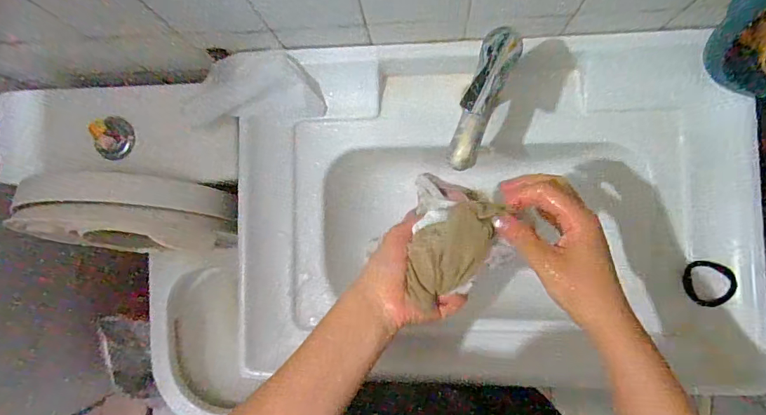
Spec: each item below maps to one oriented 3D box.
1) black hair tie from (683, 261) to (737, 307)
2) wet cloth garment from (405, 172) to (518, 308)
[{"bbox_3d":[0.368,0.086,0.490,0.048,0.004,0.051,-7,83,32],"label":"black hair tie"},{"bbox_3d":[0.062,0.027,0.359,0.076,0.034,0.101,5,87,6],"label":"wet cloth garment"}]

